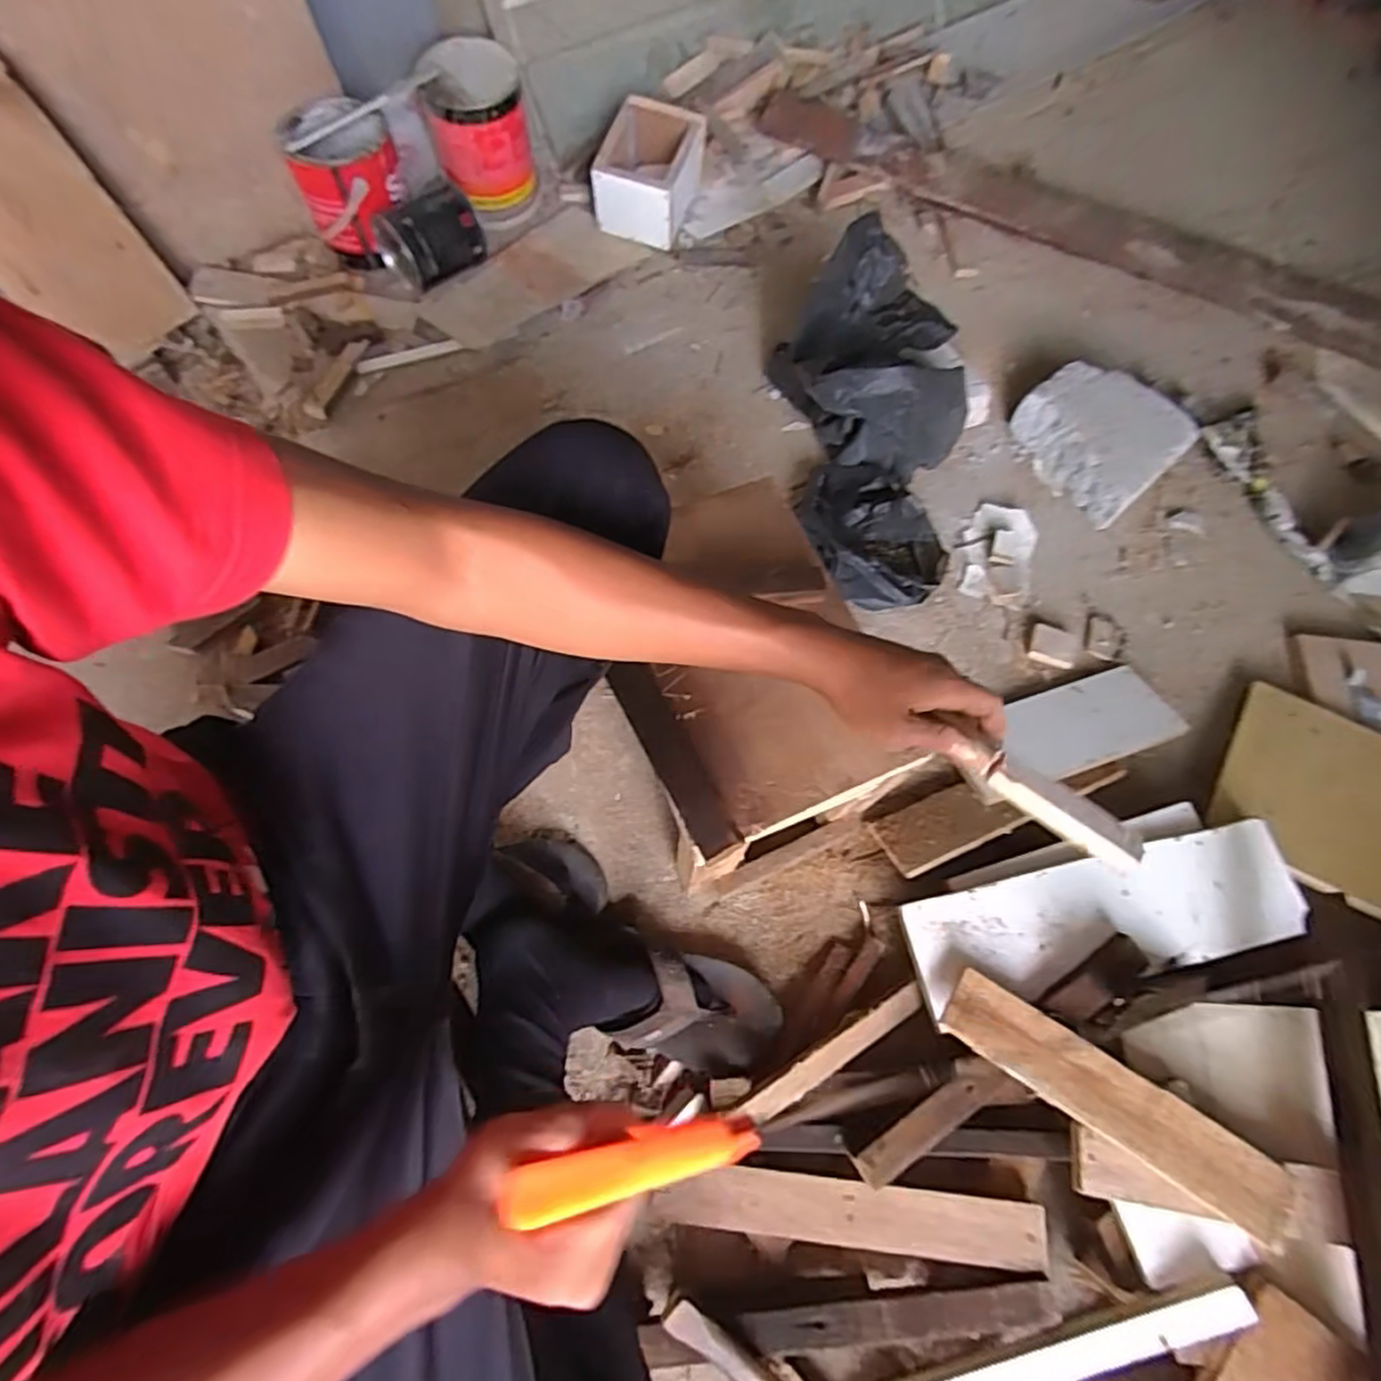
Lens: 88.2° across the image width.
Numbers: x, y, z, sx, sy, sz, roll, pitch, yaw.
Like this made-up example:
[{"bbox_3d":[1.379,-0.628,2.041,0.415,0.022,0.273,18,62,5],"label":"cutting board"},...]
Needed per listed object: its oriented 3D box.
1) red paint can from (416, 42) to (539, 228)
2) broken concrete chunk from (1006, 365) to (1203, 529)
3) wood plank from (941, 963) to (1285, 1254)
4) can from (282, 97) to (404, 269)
[{"bbox_3d":[-0.326,-0.870,1.106,0.147,0.156,0.175,-13,70,-6],"label":"red paint can"},{"bbox_3d":[0.561,-0.354,0.980,0.186,0.070,0.202,-37,74,-14],"label":"broken concrete chunk"},{"bbox_3d":[0.362,0.352,0.617,0.284,0.015,0.064,30,71,18],"label":"wood plank"},{"bbox_3d":[-0.489,-0.732,1.040,0.140,0.150,0.141,-14,70,-7],"label":"can"}]

